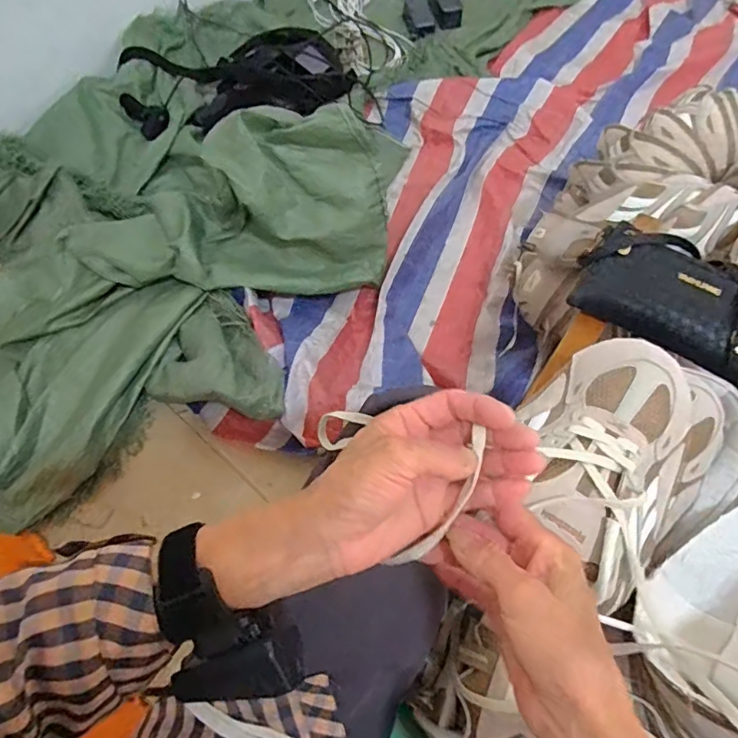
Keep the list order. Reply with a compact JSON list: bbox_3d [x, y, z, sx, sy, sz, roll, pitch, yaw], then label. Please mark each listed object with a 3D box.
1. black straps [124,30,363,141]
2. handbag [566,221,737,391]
[{"bbox_3d":[-0.282,-0.631,1.144,0.499,0.096,0.175,-13,65,-5],"label":"black straps"},{"bbox_3d":[0.348,-0.065,0.554,0.251,0.046,0.135,38,70,17],"label":"handbag"}]

